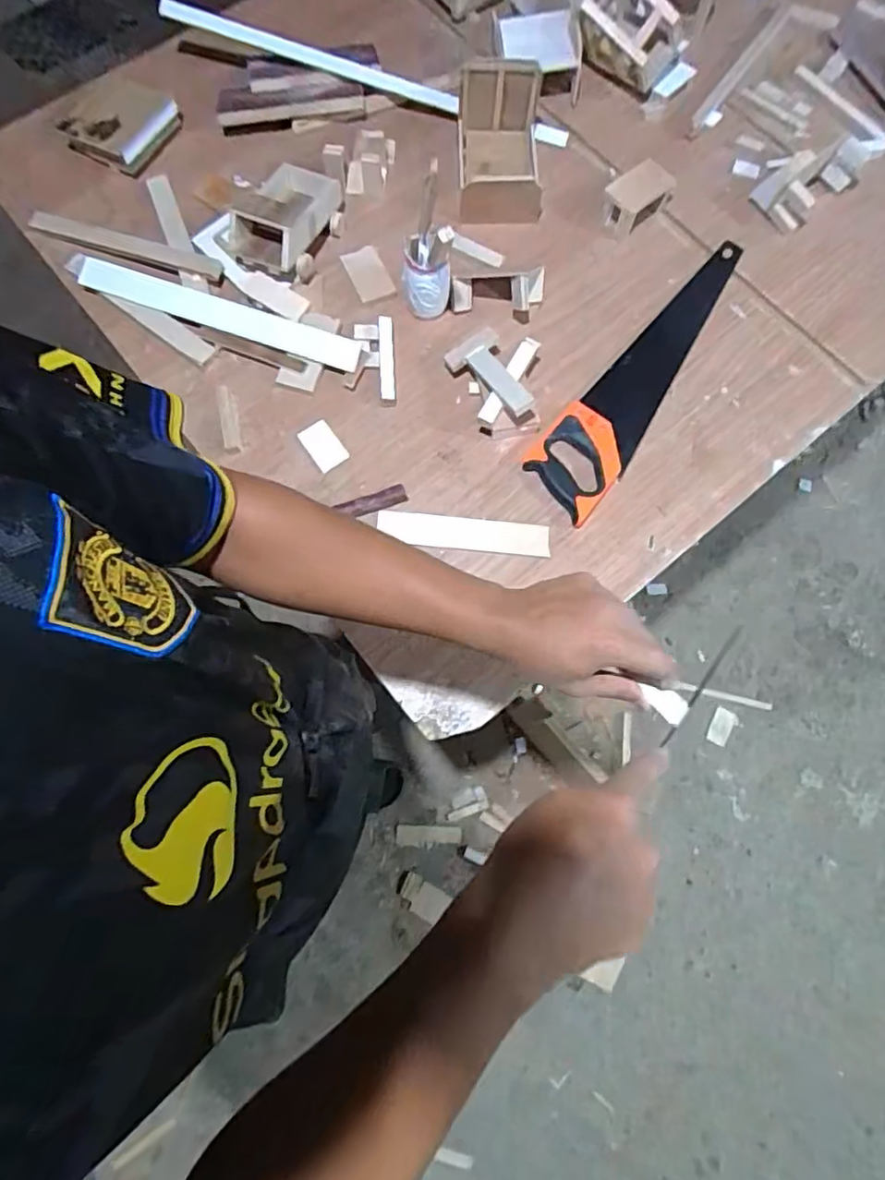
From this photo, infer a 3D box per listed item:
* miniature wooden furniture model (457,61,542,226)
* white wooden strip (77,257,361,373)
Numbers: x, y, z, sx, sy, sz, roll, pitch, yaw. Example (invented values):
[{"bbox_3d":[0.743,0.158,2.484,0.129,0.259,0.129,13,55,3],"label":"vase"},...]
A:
[{"bbox_3d":[0.085,-0.659,0.899,0.121,0.098,0.199,-1,87,2],"label":"miniature wooden furniture model"},{"bbox_3d":[-0.314,-0.387,0.843,0.406,0.013,0.045,18,88,2],"label":"white wooden strip"}]

